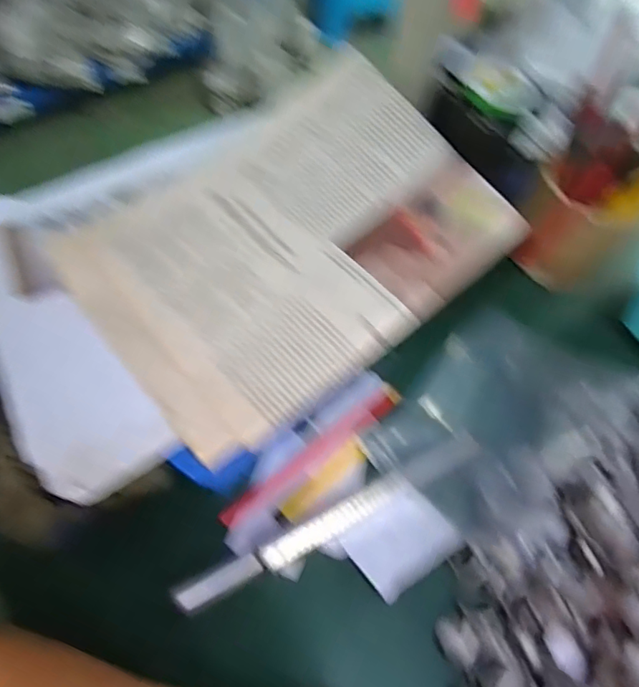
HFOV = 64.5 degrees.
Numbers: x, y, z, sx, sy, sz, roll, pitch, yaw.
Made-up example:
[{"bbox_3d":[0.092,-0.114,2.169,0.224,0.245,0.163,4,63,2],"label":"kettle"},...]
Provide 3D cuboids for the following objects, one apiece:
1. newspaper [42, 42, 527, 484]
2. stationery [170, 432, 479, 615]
[{"bbox_3d":[-0.019,-0.078,0.350,0.276,0.050,0.205,-35,67,-23],"label":"newspaper"},{"bbox_3d":[0.015,0.120,0.354,0.232,0.010,0.019,-24,63,-18],"label":"stationery"}]

